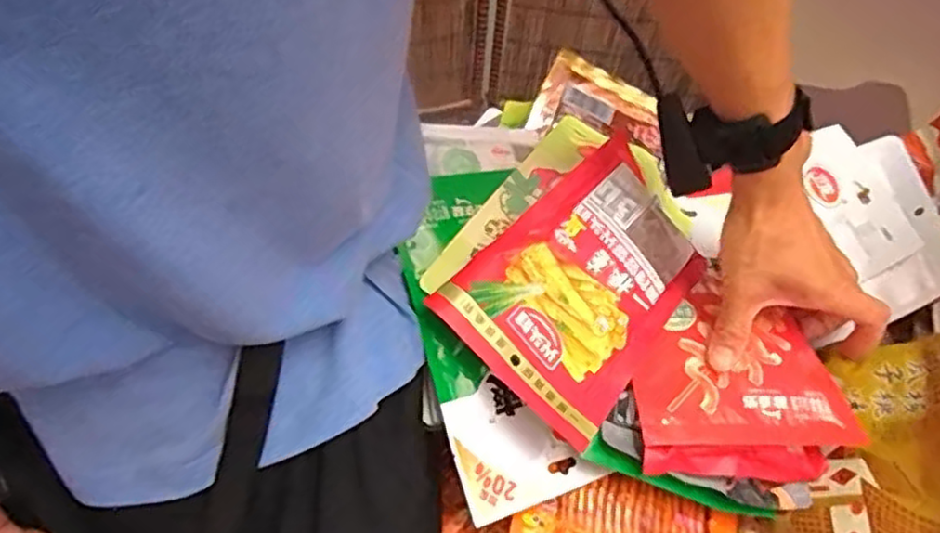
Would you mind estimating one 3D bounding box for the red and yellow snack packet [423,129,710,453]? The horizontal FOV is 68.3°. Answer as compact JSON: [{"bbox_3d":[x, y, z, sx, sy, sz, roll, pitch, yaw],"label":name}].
[{"bbox_3d":[0.088,0.012,0.510,0.212,0.021,0.137,-41,89,-26],"label":"red and yellow snack packet"}]

